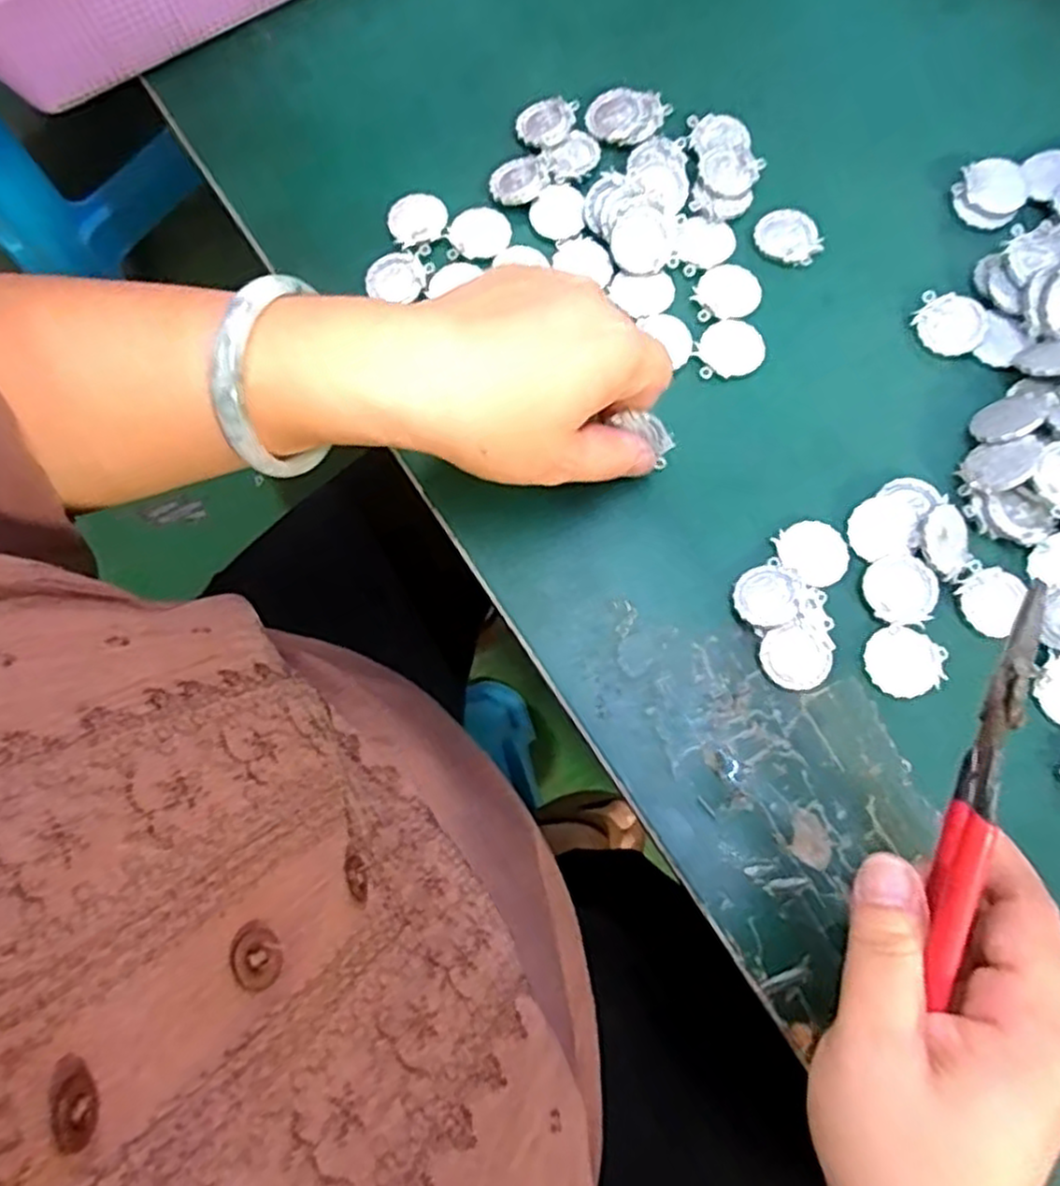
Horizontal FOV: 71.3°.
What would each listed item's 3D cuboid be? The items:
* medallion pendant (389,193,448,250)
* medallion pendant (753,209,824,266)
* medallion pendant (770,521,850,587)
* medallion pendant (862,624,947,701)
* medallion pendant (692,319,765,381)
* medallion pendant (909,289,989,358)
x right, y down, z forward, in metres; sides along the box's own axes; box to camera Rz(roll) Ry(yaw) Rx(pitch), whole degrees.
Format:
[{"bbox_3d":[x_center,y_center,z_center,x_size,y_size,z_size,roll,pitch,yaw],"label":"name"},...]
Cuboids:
[{"bbox_3d":[-0.053,-0.176,0.349,0.028,0.004,0.025,-23,76,-4],"label":"medallion pendant"},{"bbox_3d":[0.121,-0.166,0.344,0.030,0.004,0.027,37,80,10],"label":"medallion pendant"},{"bbox_3d":[0.118,-0.017,0.305,0.028,0.004,0.028,0,76,2],"label":"medallion pendant"},{"bbox_3d":[0.149,0.028,0.293,0.030,0.004,0.027,29,79,9],"label":"medallion pendant"},{"bbox_3d":[0.089,-0.109,0.331,0.032,0.004,0.026,-22,76,-4],"label":"medallion pendant"},{"bbox_3d":[0.187,-0.119,0.330,0.030,0.007,0.029,10,77,5],"label":"medallion pendant"}]

